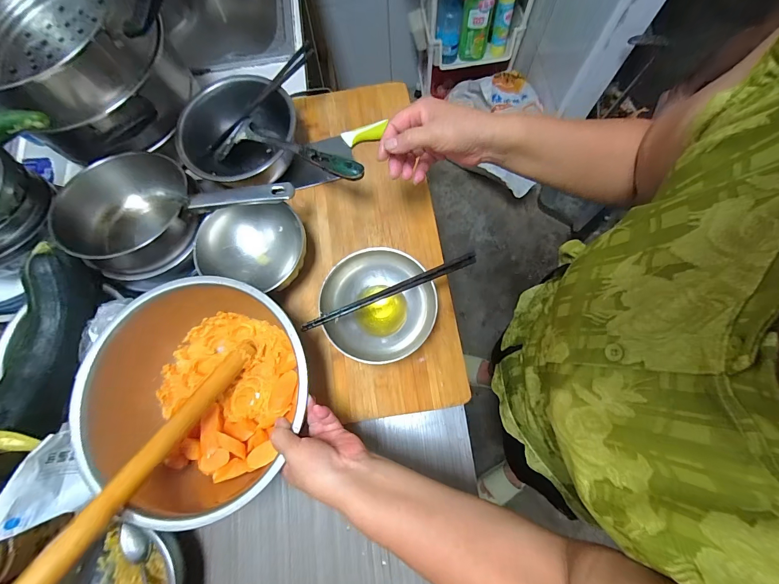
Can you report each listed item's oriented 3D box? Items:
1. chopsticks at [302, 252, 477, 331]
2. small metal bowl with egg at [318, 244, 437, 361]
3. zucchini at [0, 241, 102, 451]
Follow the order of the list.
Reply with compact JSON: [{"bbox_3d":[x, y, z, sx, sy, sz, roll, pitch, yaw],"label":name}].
[{"bbox_3d":[0.002,0.000,0.437,0.240,0.011,0.013,-22,74,-4],"label":"chopsticks"},{"bbox_3d":[-0.013,0.023,0.471,0.148,0.068,0.147,-1,74,2],"label":"small metal bowl with egg"},{"bbox_3d":[-0.419,0.061,0.409,0.076,0.062,0.236,-5,74,1],"label":"zucchini"}]

